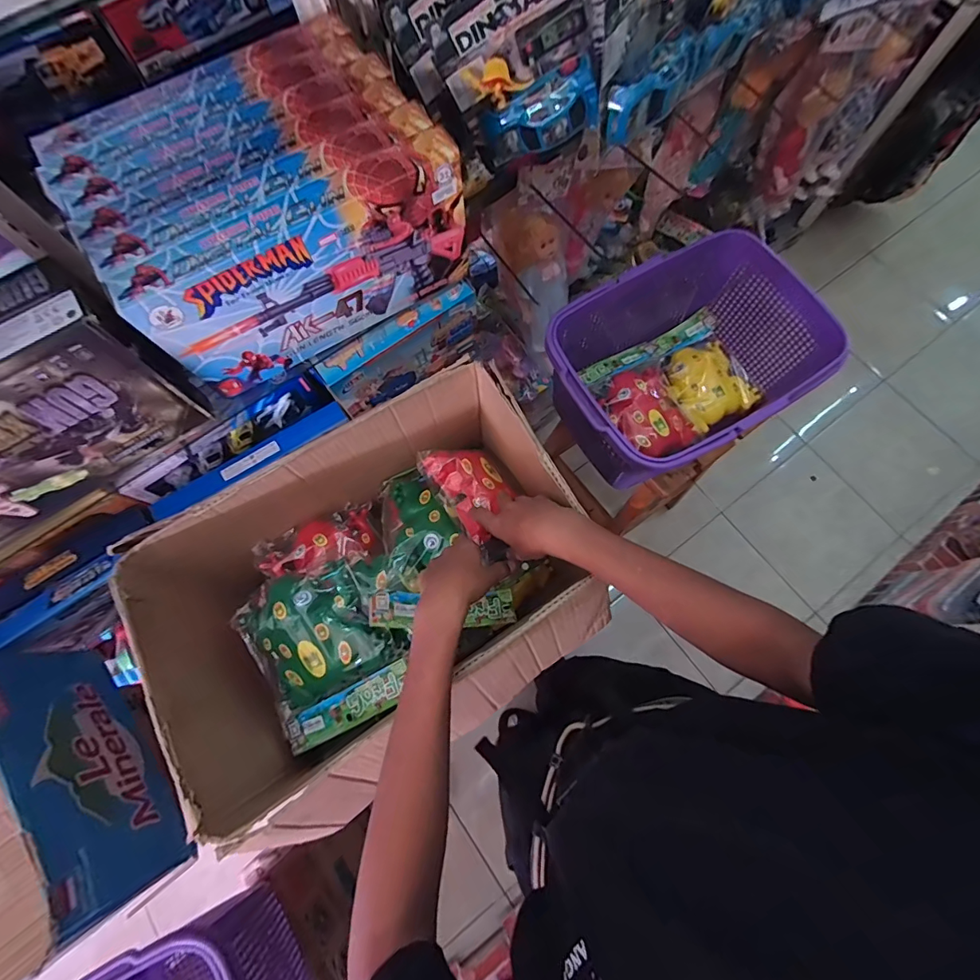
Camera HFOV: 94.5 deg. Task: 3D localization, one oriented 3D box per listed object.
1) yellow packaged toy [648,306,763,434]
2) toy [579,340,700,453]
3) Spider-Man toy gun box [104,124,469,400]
[{"bbox_3d":[0.378,-0.220,0.810,0.157,0.065,0.202,-29,75,-7],"label":"yellow packaged toy"},{"bbox_3d":[0.253,-0.151,0.748,0.141,0.061,0.193,-25,75,-6],"label":"toy"},{"bbox_3d":[-0.218,-0.277,0.587,0.400,0.189,0.046,-30,75,-8],"label":"Spider-Man toy gun box"}]

